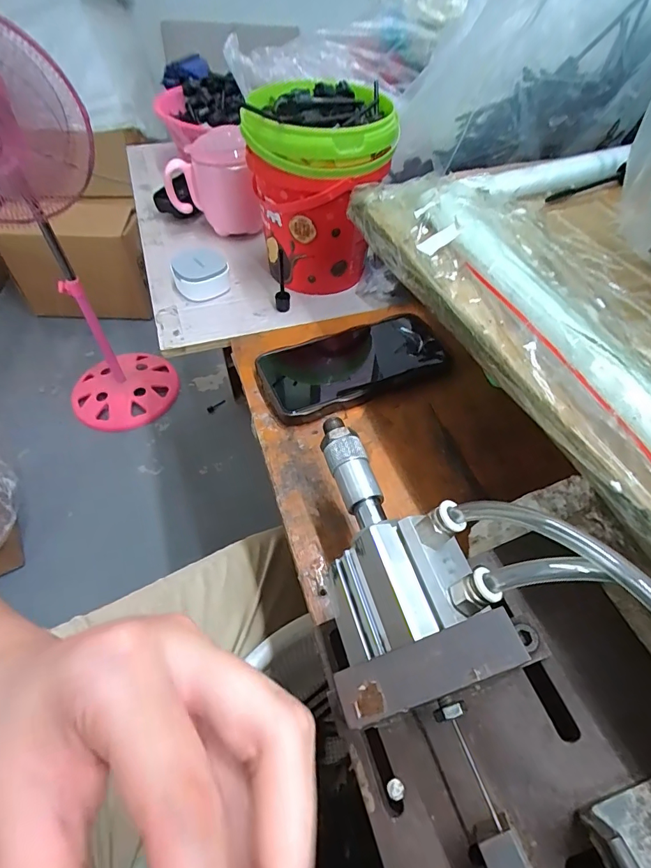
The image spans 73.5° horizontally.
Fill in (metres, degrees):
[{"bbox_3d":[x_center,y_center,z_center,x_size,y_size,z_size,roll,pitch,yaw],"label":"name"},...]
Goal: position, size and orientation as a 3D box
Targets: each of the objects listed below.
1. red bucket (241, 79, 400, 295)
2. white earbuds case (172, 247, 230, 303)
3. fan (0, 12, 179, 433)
[{"bbox_3d":[-0.008,-0.229,0.428,0.124,0.162,0.124,1,54,-1],"label":"red bucket"},{"bbox_3d":[-0.132,-0.169,0.459,0.054,0.030,0.059,-16,56,-14],"label":"white earbuds case"},{"bbox_3d":[-0.614,-0.367,0.978,0.341,0.861,0.283,-32,61,-23],"label":"fan"}]

